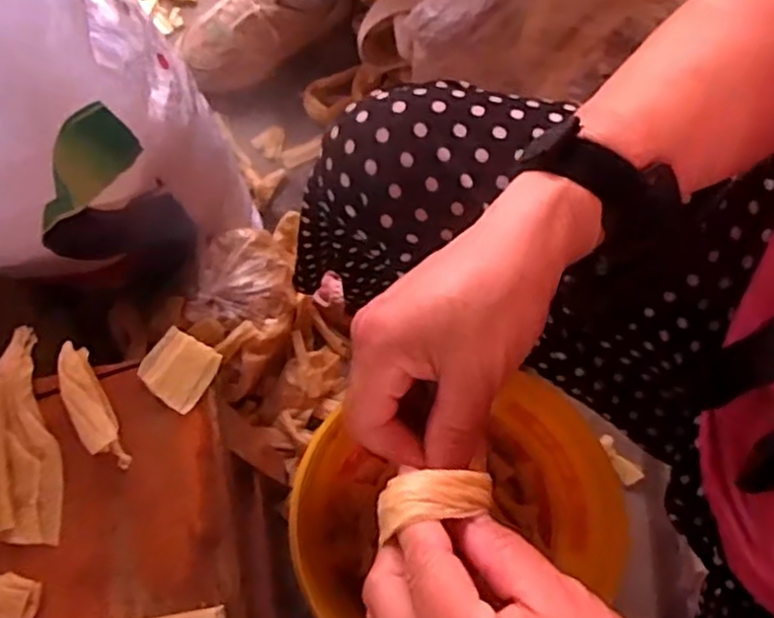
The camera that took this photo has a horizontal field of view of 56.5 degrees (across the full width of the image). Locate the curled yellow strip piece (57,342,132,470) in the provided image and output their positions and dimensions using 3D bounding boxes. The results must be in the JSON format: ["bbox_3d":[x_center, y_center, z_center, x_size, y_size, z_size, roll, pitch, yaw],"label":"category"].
[{"bbox_3d":[-0.157,0.052,0.381,0.020,0.011,0.070,-25,77,-7],"label":"curled yellow strip piece"}]

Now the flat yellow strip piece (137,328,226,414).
[{"bbox_3d":[-0.112,0.032,0.388,0.036,0.004,0.036,30,77,7],"label":"flat yellow strip piece"}]

